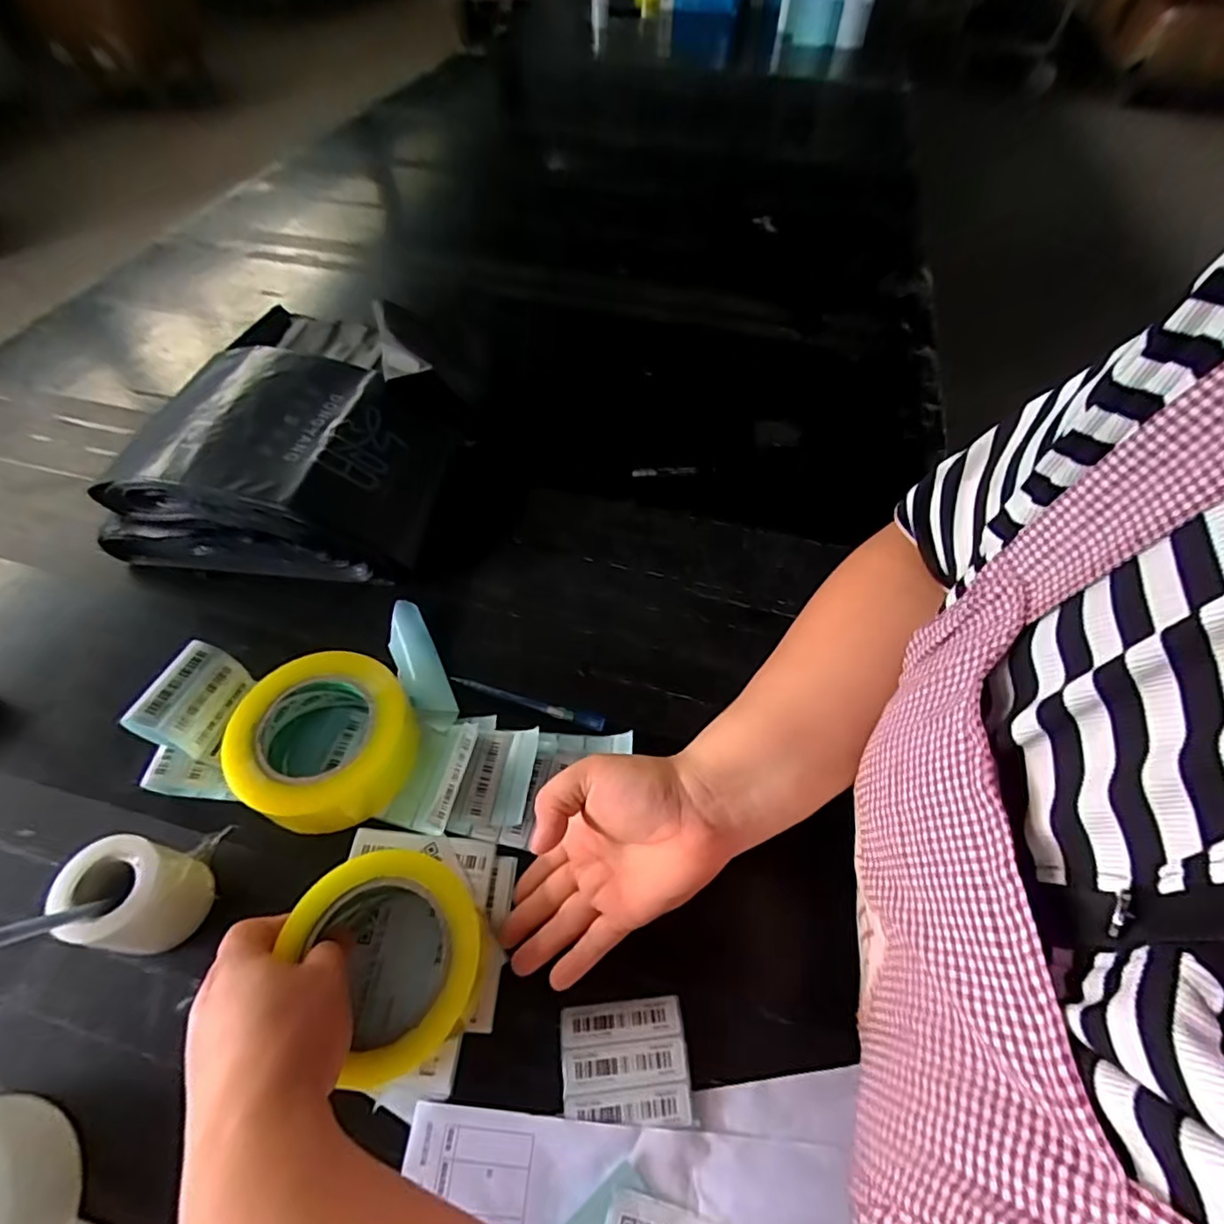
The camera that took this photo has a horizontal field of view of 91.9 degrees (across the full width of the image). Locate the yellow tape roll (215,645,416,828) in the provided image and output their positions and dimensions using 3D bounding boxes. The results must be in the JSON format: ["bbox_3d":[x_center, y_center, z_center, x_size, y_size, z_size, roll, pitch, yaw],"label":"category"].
[{"bbox_3d":[-0.209,0.089,0.435,0.114,0.061,0.117,0,54,0],"label":"yellow tape roll"}]

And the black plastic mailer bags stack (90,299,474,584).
[{"bbox_3d":[-0.303,-0.170,0.596,0.286,0.105,0.274,5,54,4],"label":"black plastic mailer bags stack"}]

